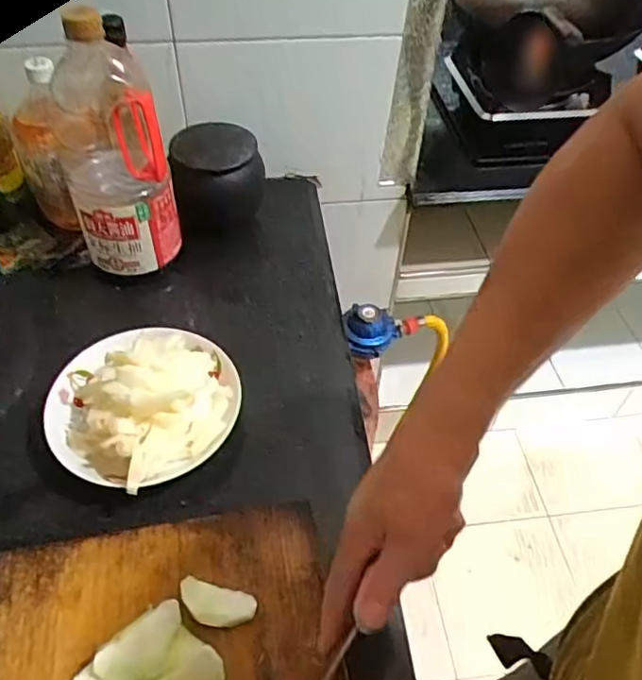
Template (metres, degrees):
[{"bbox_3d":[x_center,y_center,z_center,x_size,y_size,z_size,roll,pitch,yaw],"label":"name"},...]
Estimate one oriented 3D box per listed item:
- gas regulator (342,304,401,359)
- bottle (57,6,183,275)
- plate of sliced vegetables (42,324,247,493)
[{"bbox_3d":[0.073,-0.016,0.856,0.082,0.055,0.064,4,49,0],"label":"gas regulator"},{"bbox_3d":[-0.217,-0.186,0.646,0.103,0.279,0.077,-7,50,-9],"label":"bottle"},{"bbox_3d":[-0.170,0.052,0.578,0.175,0.096,0.159,-34,59,-28],"label":"plate of sliced vegetables"}]

